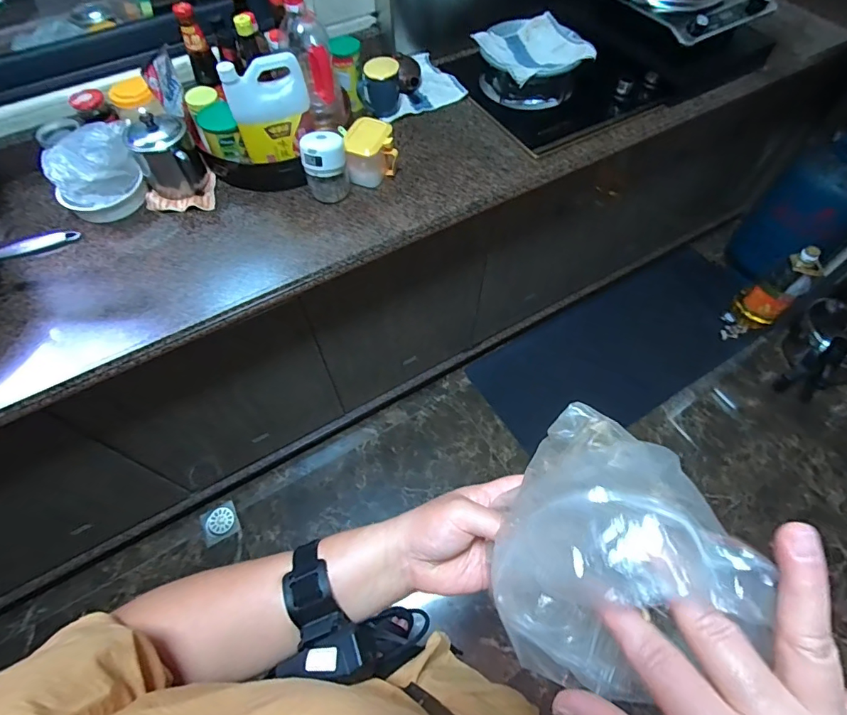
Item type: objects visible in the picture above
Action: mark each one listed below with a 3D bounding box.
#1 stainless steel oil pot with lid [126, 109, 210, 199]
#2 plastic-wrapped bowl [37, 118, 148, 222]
[{"bbox_3d":[-0.510,-0.405,0.904,0.110,0.137,0.120,0,59,0],"label":"stainless steel oil pot with lid"},{"bbox_3d":[-0.643,-0.367,0.903,0.166,0.121,0.160,-24,62,-13],"label":"plastic-wrapped bowl"}]

